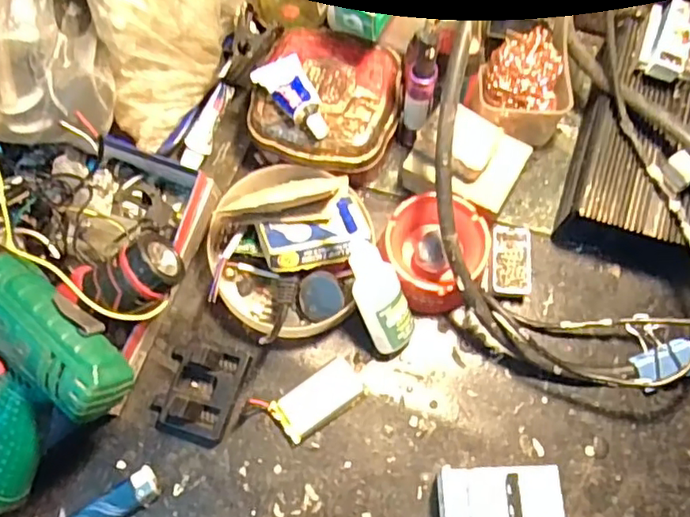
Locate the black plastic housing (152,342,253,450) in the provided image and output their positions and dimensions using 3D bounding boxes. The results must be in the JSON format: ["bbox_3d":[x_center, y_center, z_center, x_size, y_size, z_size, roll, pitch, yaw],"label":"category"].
[{"bbox_3d":[-0.108,0.098,0.447,0.055,0.023,0.070,17,74,7],"label":"black plastic housing"}]

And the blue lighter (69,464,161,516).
[{"bbox_3d":[-0.171,0.180,0.427,0.084,0.011,0.024,-33,75,-8],"label":"blue lighter"}]

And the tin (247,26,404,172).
[{"bbox_3d":[-0.013,-0.130,0.486,0.111,0.031,0.112,16,74,6],"label":"tin"}]

